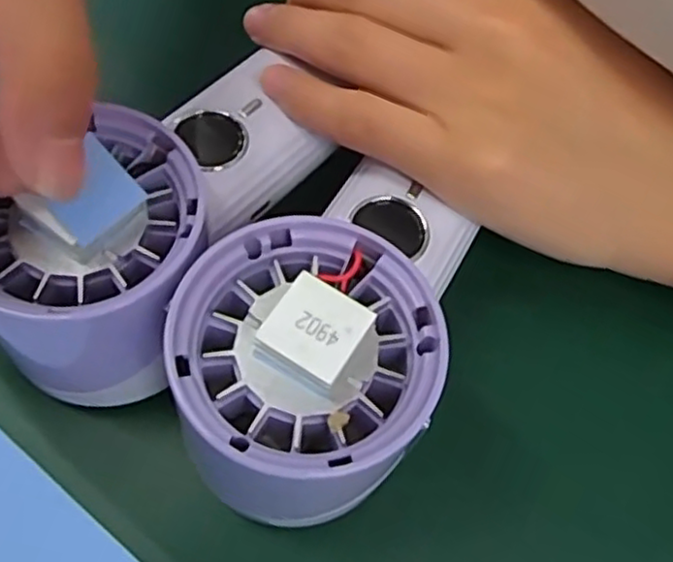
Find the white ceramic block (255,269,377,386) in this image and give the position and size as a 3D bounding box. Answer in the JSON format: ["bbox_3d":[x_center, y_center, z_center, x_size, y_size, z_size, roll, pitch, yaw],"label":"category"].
[{"bbox_3d":[-0.004,0.012,0.159,0.020,0.011,0.019,31,72,11],"label":"white ceramic block"}]

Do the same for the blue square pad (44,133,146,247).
[{"bbox_3d":[-0.058,-0.021,0.160,0.019,0.004,0.018,-41,100,-16],"label":"blue square pad"}]

